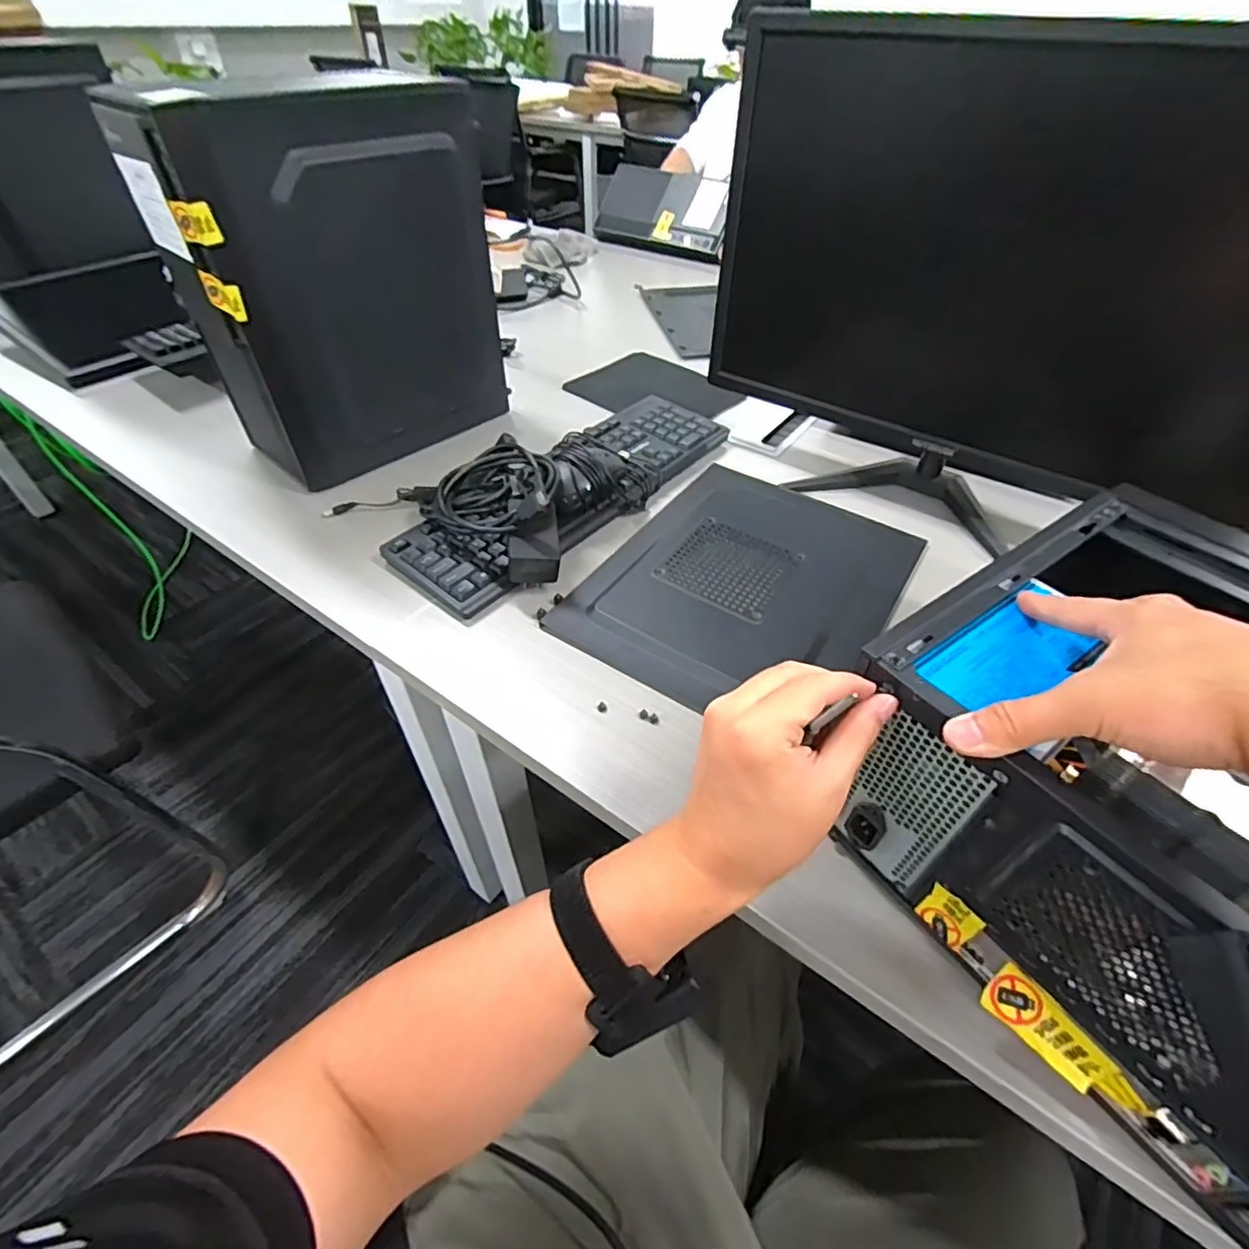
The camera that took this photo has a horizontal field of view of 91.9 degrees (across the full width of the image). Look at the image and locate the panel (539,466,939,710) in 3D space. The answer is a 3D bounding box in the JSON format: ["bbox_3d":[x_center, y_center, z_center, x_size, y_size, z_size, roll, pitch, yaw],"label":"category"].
[{"bbox_3d":[0.123,-0.047,0.602,0.258,0.019,0.331,28,51,23],"label":"panel"}]

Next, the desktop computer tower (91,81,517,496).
[{"bbox_3d":[-0.309,-0.376,0.681,0.301,0.349,0.148,-35,56,-30],"label":"desktop computer tower"}]

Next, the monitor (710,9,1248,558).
[{"bbox_3d":[0.362,-0.308,0.593,0.548,0.395,0.156,24,50,20],"label":"monitor"}]

